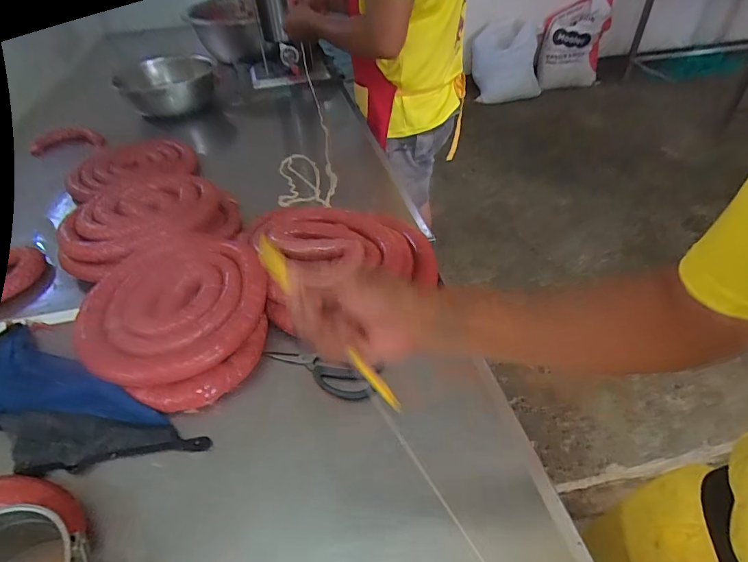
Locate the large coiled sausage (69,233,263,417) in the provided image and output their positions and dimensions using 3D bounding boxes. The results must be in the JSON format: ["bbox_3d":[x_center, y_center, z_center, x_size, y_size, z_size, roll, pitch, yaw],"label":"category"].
[{"bbox_3d":[-0.301,0.045,0.659,0.291,0.076,0.273,-3,43,2],"label":"large coiled sausage"}]

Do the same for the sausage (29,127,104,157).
[{"bbox_3d":[-0.911,-0.417,1.245,0.200,0.061,0.027,-11,44,-7],"label":"sausage"}]

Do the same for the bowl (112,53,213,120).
[{"bbox_3d":[-0.603,-0.579,1.252,0.251,0.125,0.268,-15,44,-10],"label":"bowl"}]

